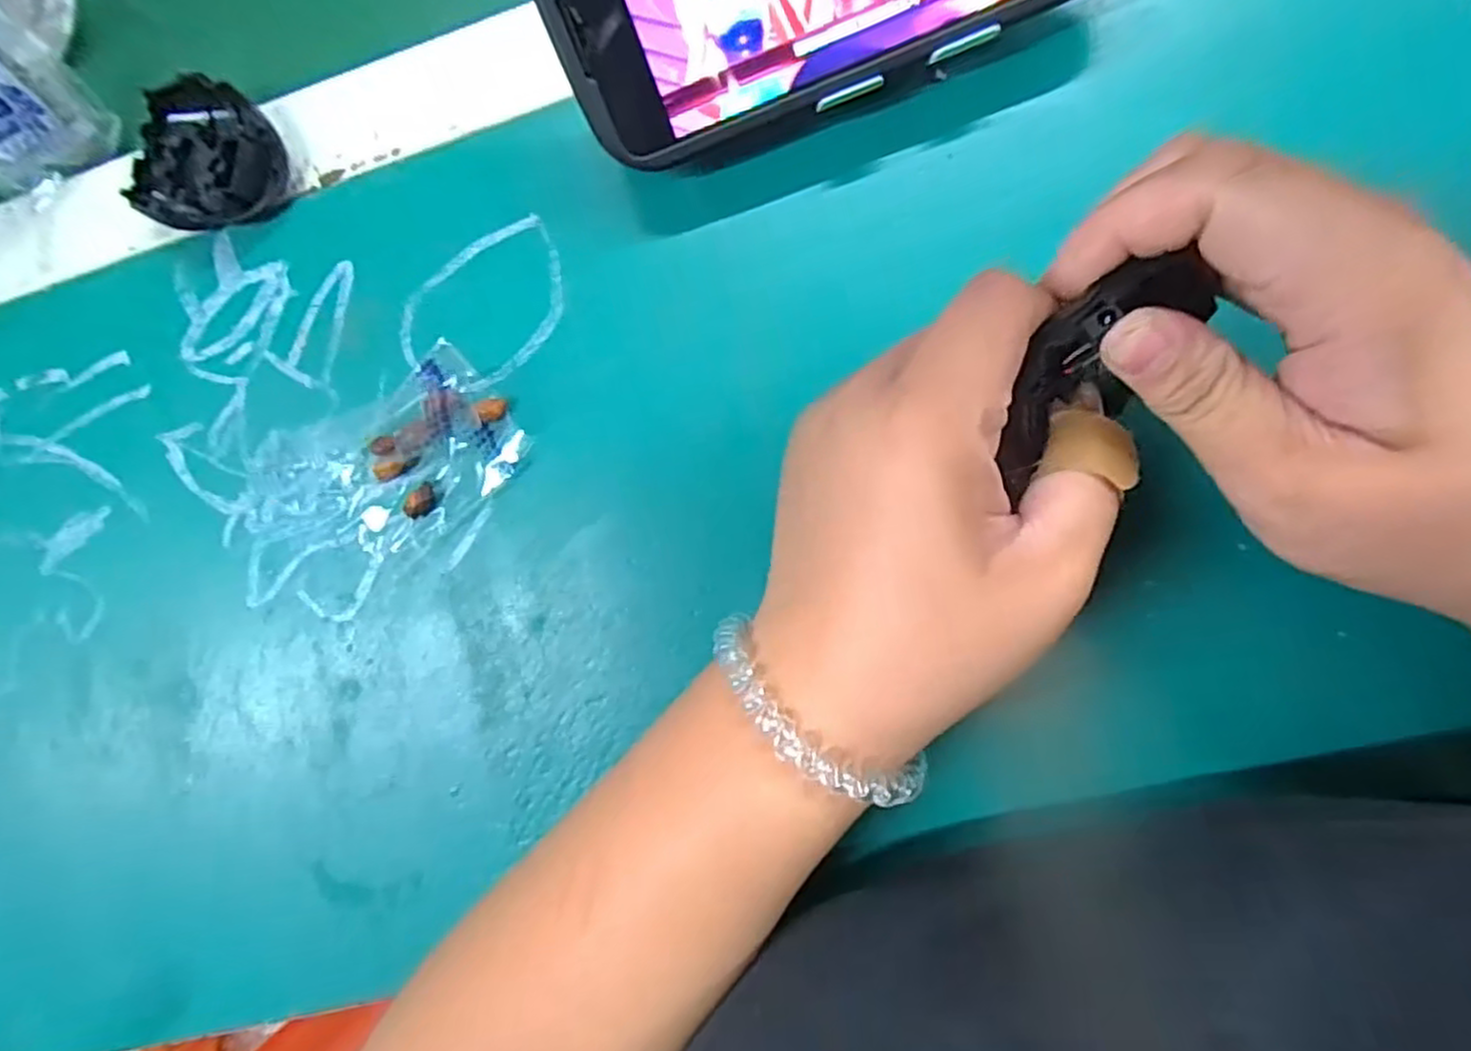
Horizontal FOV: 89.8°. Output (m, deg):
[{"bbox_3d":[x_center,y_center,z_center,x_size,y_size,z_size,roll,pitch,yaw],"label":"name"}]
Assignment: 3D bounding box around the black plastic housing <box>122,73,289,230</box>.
[{"bbox_3d":[-0.200,-0.138,0.279,0.056,0.017,0.052,0,89,8],"label":"black plastic housing"}]

